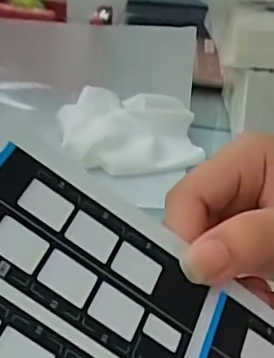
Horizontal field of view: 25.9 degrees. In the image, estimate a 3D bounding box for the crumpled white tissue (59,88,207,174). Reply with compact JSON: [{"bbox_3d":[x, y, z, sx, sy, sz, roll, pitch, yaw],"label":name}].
[{"bbox_3d":[-0.006,-0.041,0.480,0.107,0.026,0.103,-2,34,-12],"label":"crumpled white tissue"}]

